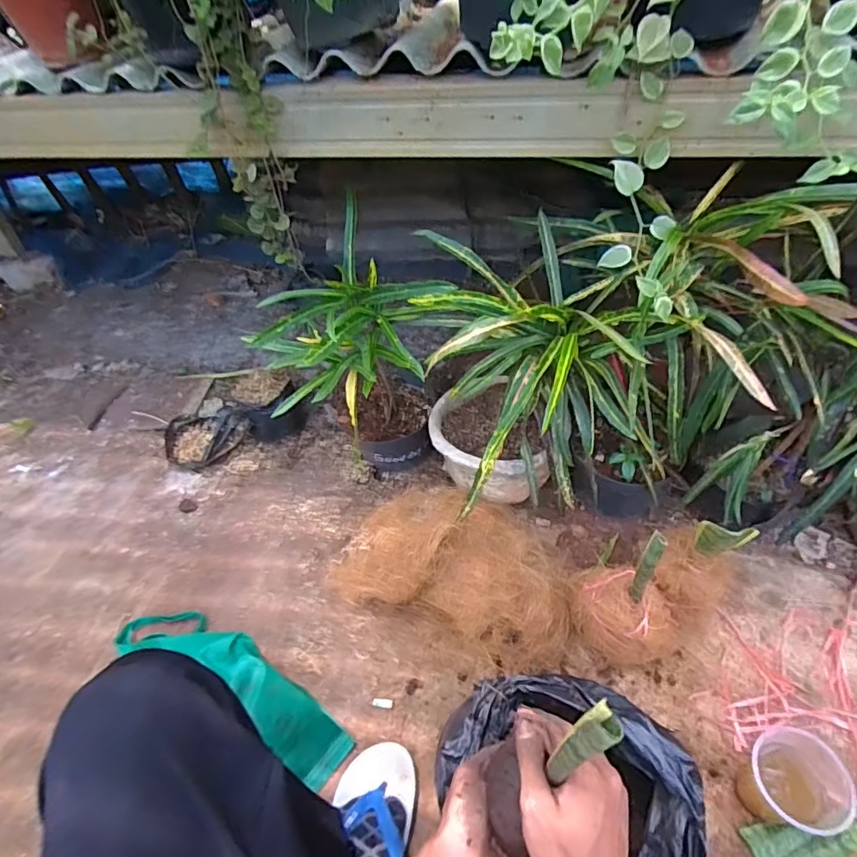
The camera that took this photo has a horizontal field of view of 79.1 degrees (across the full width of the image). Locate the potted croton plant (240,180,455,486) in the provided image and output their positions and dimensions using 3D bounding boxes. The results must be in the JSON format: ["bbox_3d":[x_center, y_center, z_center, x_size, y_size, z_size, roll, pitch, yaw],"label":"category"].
[{"bbox_3d":[-0.102,-0.066,0.844,0.260,0.397,0.251,-16,47,-8],"label":"potted croton plant"}]

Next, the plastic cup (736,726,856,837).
[{"bbox_3d":[0.390,0.393,0.573,0.090,0.128,0.089,-3,47,3],"label":"plastic cup"}]

